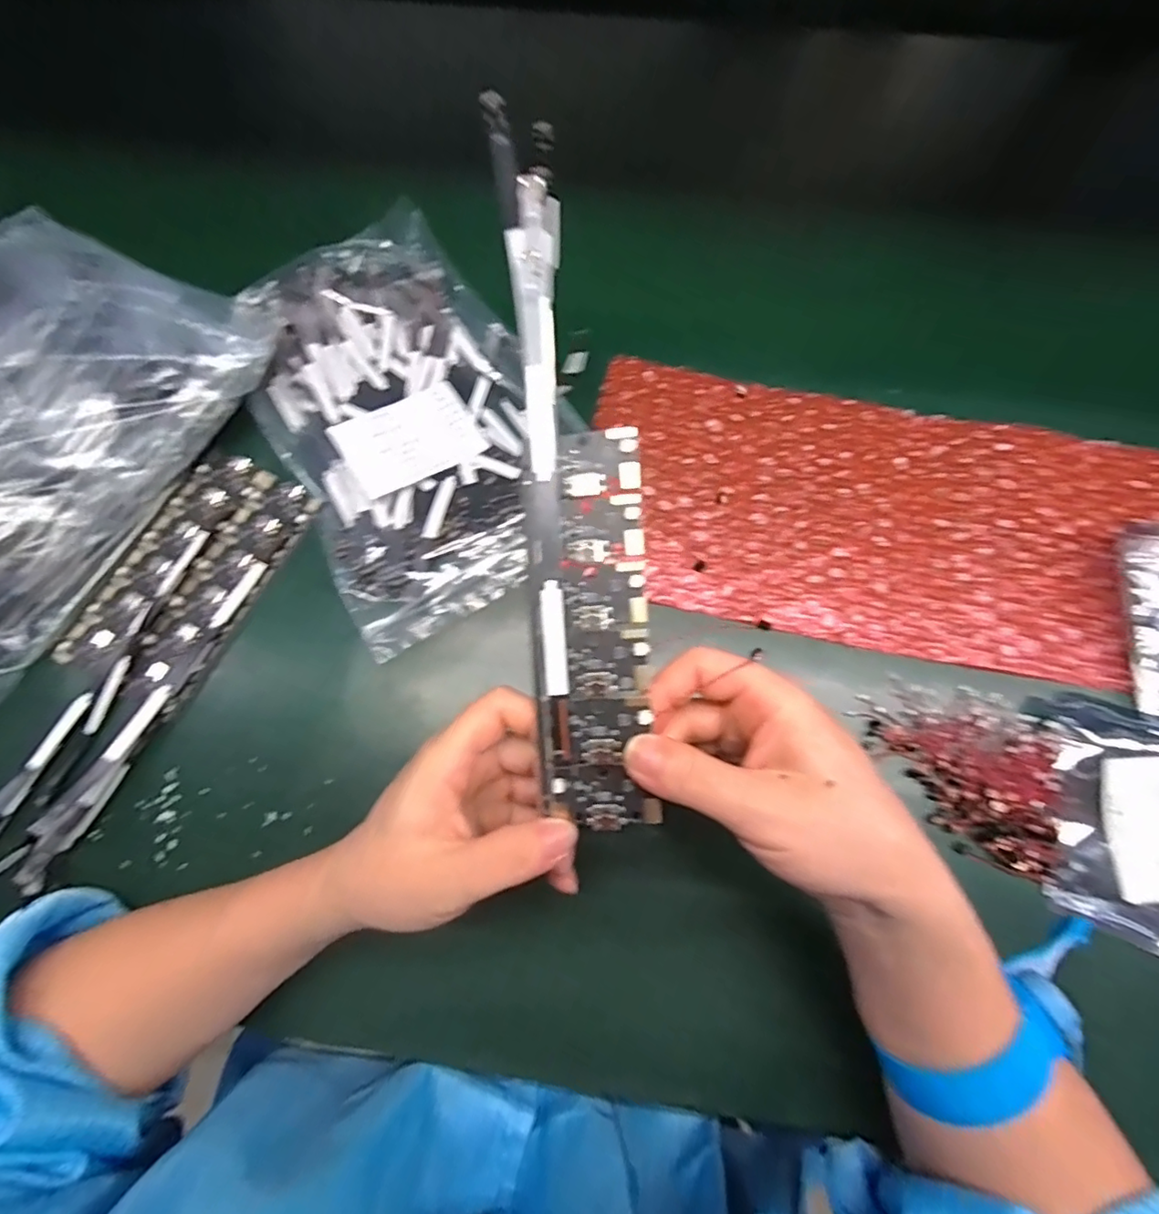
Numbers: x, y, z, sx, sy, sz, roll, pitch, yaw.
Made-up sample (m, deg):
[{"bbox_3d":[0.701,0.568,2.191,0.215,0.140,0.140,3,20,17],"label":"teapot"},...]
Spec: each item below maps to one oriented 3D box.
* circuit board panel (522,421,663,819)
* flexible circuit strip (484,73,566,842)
[{"bbox_3d":[0.003,0.008,0.190,0.039,0.007,0.129,-1,90,0],"label":"circuit board panel"},{"bbox_3d":[-0.013,-0.044,0.187,0.018,0.013,0.219,-3,92,0],"label":"flexible circuit strip"}]

